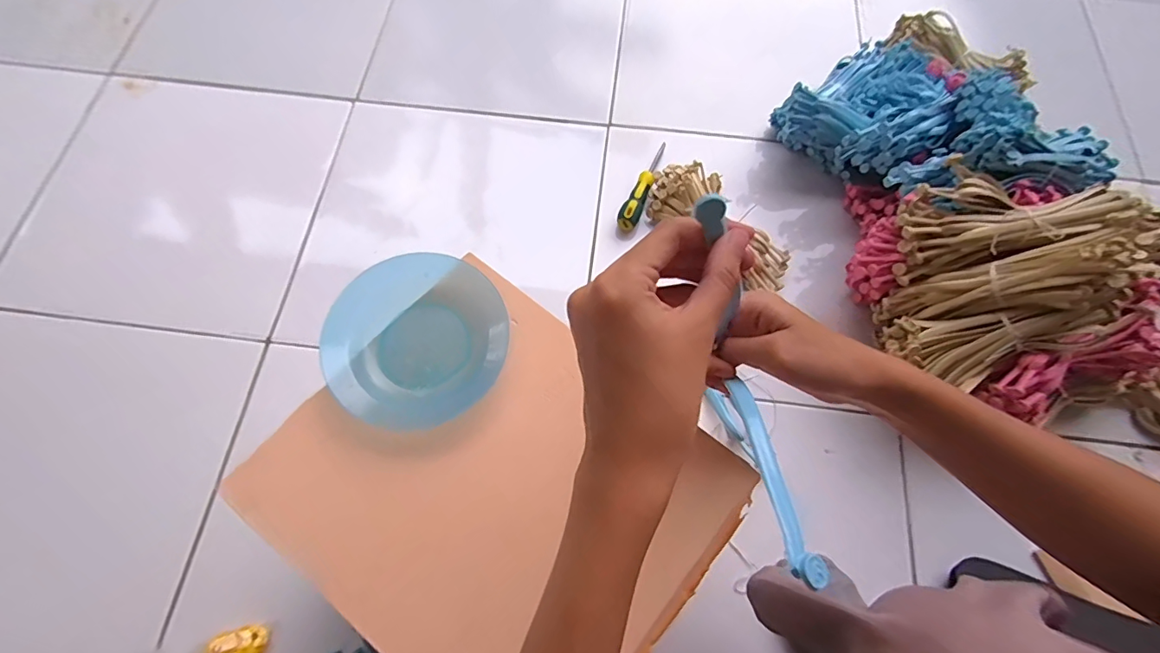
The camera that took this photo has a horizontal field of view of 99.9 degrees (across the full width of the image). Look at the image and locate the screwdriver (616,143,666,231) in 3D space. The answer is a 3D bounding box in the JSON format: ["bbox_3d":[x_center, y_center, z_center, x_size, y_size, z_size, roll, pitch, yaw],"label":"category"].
[{"bbox_3d":[0.090,-0.205,0.698,0.029,0.027,0.156,21,72,7],"label":"screwdriver"}]

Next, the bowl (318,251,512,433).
[{"bbox_3d":[-0.119,0.009,0.360,0.126,0.024,0.120,-37,75,-13],"label":"bowl"}]

